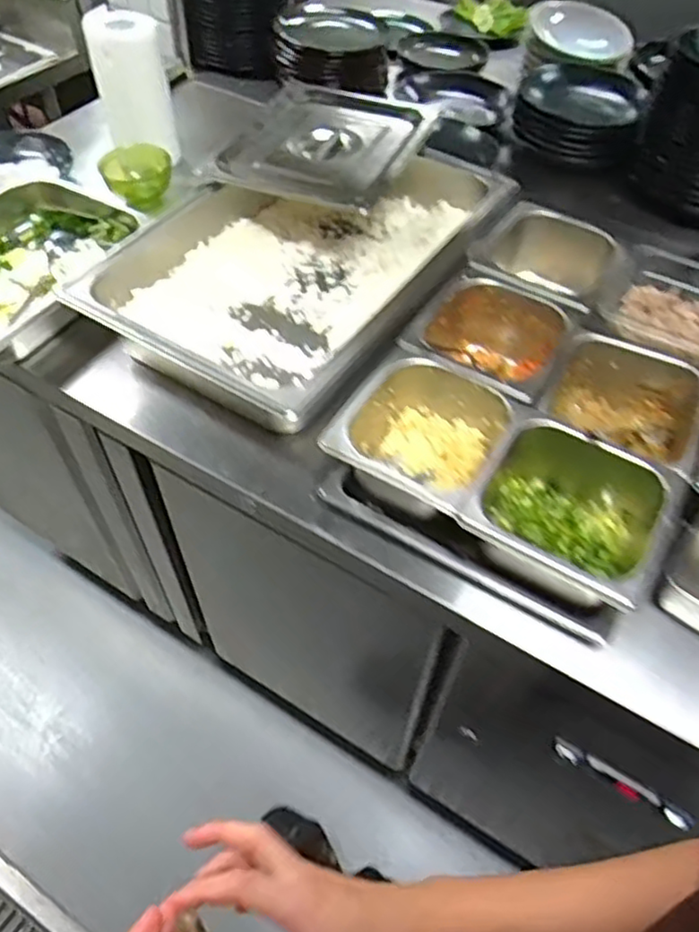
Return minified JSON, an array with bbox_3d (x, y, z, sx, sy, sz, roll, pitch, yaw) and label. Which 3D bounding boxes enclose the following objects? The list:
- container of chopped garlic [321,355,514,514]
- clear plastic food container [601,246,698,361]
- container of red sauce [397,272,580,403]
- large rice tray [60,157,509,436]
[{"bbox_3d":[0.080,-0.017,0.710,0.156,0.096,0.171,29,56,19],"label":"container of chopped garlic"},{"bbox_3d":[0.387,-0.181,0.838,0.169,0.081,0.166,29,56,19],"label":"clear plastic food container"},{"bbox_3d":[0.169,-0.132,0.799,0.167,0.103,0.160,30,56,19],"label":"container of red sauce"},{"bbox_3d":[-0.060,-0.271,0.908,0.382,0.103,0.538,28,56,18],"label":"large rice tray"}]

